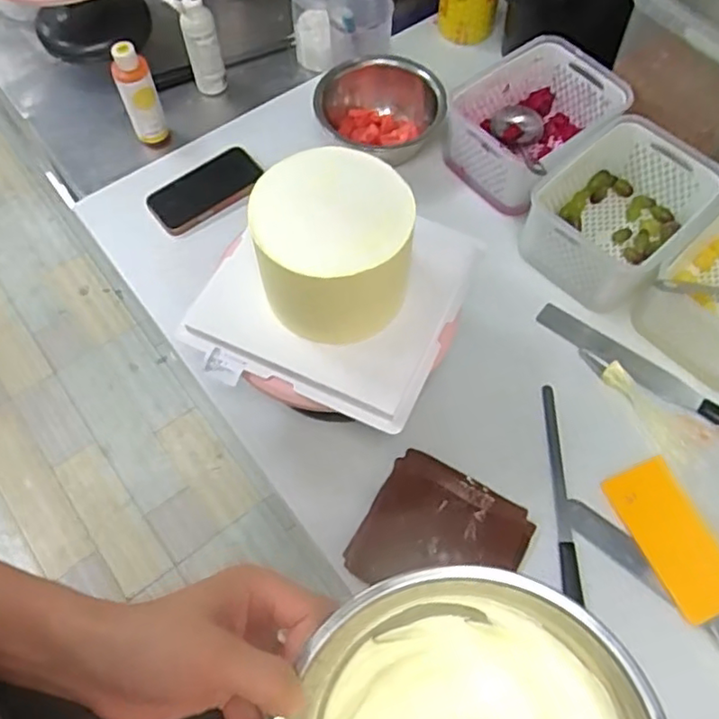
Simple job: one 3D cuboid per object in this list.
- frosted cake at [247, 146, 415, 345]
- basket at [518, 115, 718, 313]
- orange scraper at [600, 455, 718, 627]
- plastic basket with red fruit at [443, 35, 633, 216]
[{"bbox_3d":[-0.029,-0.100,0.547,0.137,0.119,0.129,-10,64,-5],"label":"frosted cake"},{"bbox_3d":[0.313,-0.177,0.760,0.205,0.091,0.158,-41,70,-18],"label":"basket"},{"bbox_3d":[0.321,0.181,0.643,0.076,0.005,0.155,-23,66,-11],"label":"orange scraper"},{"bbox_3d":[0.225,-0.306,0.823,0.199,0.092,0.165,-37,69,-17],"label":"plastic basket with red fruit"}]

